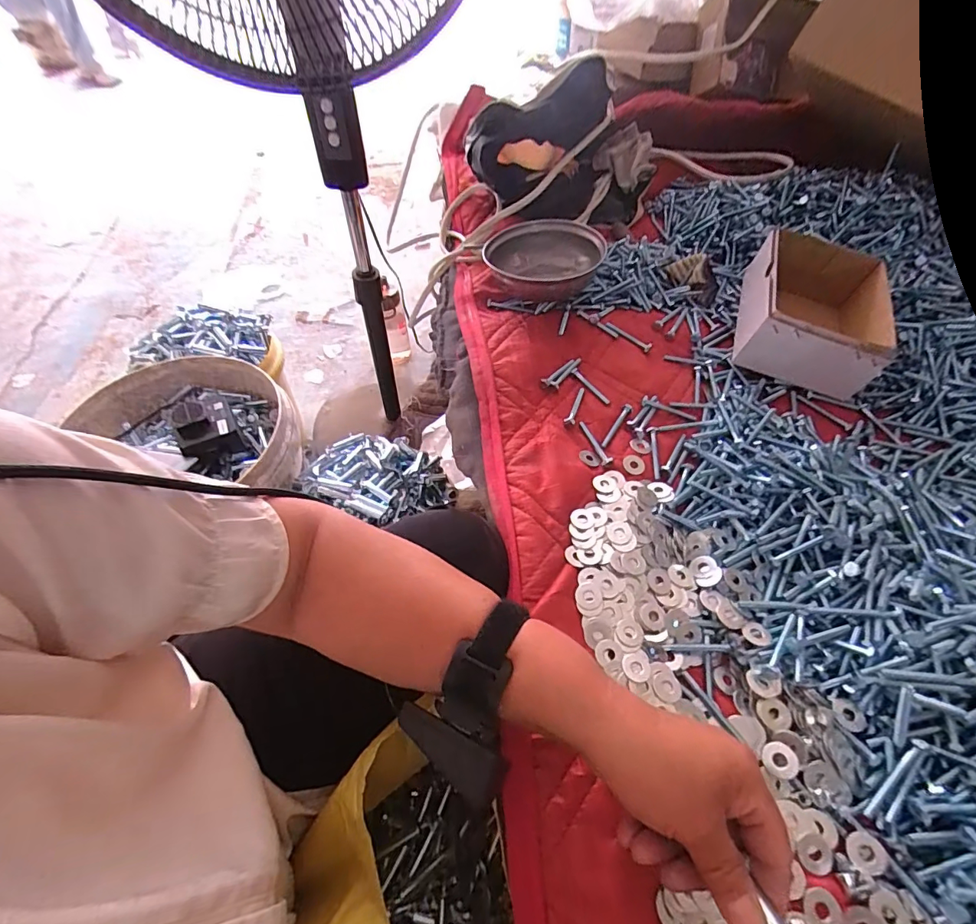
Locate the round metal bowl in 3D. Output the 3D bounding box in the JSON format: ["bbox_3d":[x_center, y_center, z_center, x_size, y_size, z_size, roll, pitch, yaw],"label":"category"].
[{"bbox_3d":[0.065,-0.250,0.598,0.140,0.068,0.140,0,56,-1],"label":"round metal bowl"}]

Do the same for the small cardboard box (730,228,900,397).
[{"bbox_3d":[0.370,-0.169,0.539,0.136,0.080,0.168,16,57,9],"label":"small cardboard box"}]

